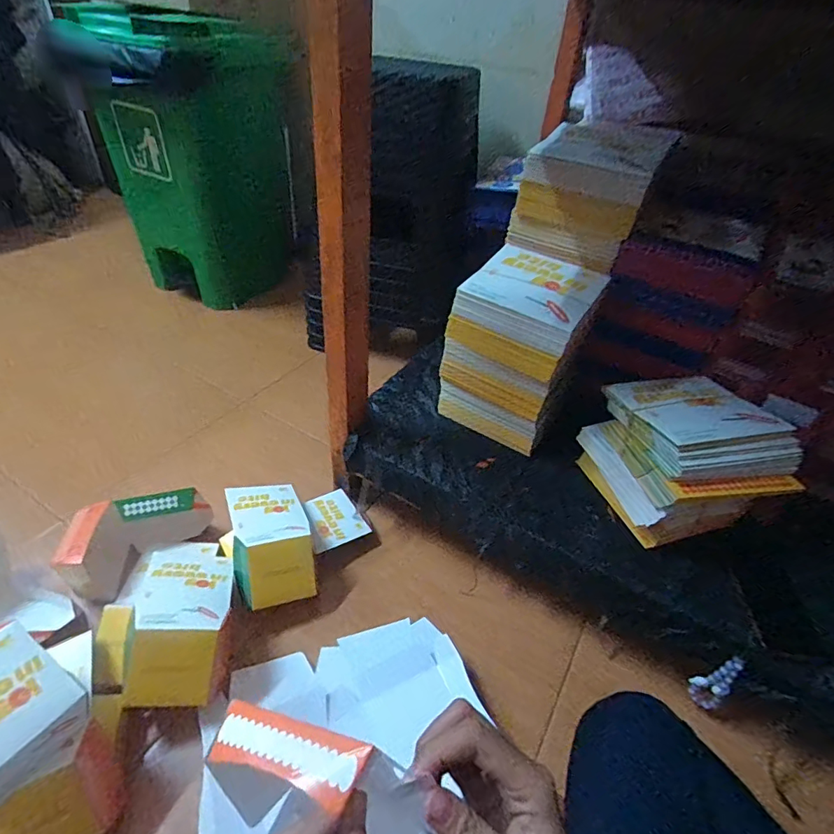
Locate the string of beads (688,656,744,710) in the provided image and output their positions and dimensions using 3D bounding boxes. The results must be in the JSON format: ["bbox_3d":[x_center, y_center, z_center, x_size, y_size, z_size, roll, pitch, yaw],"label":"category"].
[{"bbox_3d":[0.376,0.333,0.608,0.020,0.098,0.039,-25,49,-31],"label":"string of beads"}]

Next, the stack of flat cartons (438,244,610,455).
[{"bbox_3d":[0.158,-0.108,0.774,0.175,0.248,0.158,25,44,22],"label":"stack of flat cartons"}]

